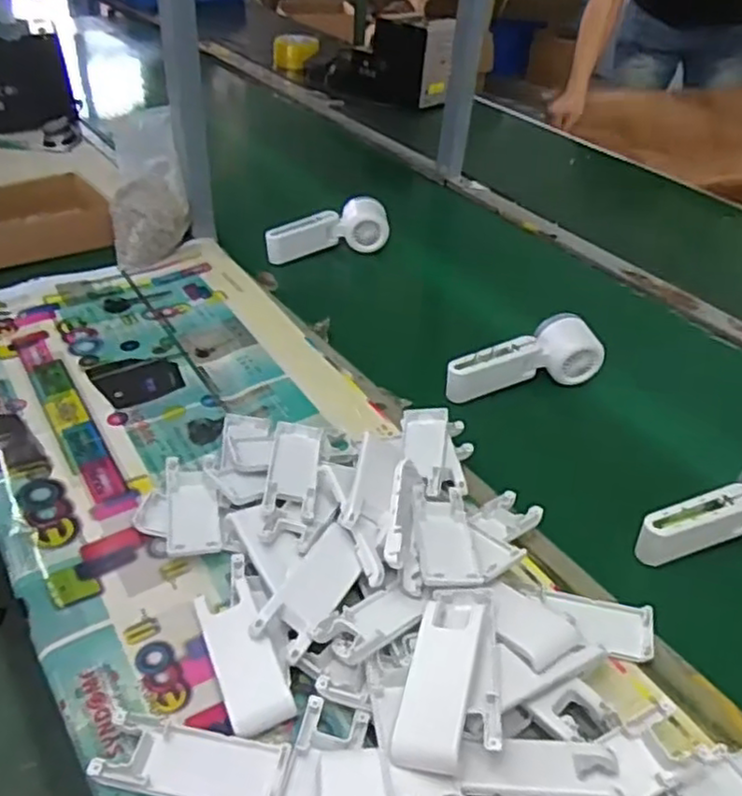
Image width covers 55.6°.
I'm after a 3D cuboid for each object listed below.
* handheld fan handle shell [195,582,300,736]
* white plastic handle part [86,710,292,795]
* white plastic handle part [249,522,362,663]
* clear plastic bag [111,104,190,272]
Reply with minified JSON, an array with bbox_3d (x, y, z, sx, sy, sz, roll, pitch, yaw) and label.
[{"bbox_3d":[-0.082,0.164,0.453,0.040,0.016,0.096,-15,42,-22],"label":"handheld fan handle shell"},{"bbox_3d":[-0.102,0.209,0.403,0.105,0.009,0.040,8,39,5],"label":"white plastic handle part"},{"bbox_3d":[-0.038,0.128,0.476,0.036,0.010,0.097,22,42,22],"label":"white plastic handle part"},{"bbox_3d":[-0.267,-0.250,0.851,0.082,0.188,0.055,12,19,10],"label":"clear plastic bag"}]

